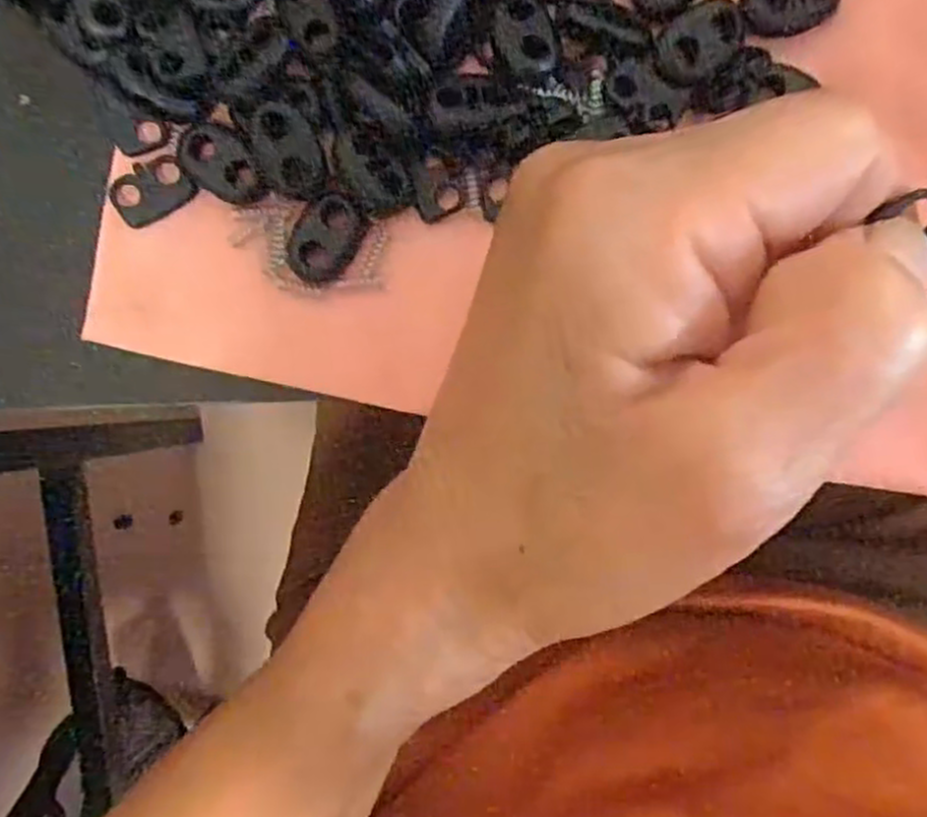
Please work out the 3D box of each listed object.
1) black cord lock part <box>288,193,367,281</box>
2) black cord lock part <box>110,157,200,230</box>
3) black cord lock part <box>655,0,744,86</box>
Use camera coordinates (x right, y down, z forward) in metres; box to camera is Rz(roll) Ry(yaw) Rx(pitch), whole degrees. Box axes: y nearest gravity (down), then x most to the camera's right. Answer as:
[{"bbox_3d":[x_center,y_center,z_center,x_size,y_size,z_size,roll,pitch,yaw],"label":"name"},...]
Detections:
[{"bbox_3d":[-0.031,-0.039,0.179,0.014,0.004,0.021,34,93,1],"label":"black cord lock part"},{"bbox_3d":[-0.071,-0.050,0.178,0.017,0.004,0.012,-34,90,4],"label":"black cord lock part"},{"bbox_3d":[0.051,-0.081,0.170,0.022,0.004,0.014,-43,90,4],"label":"black cord lock part"}]

